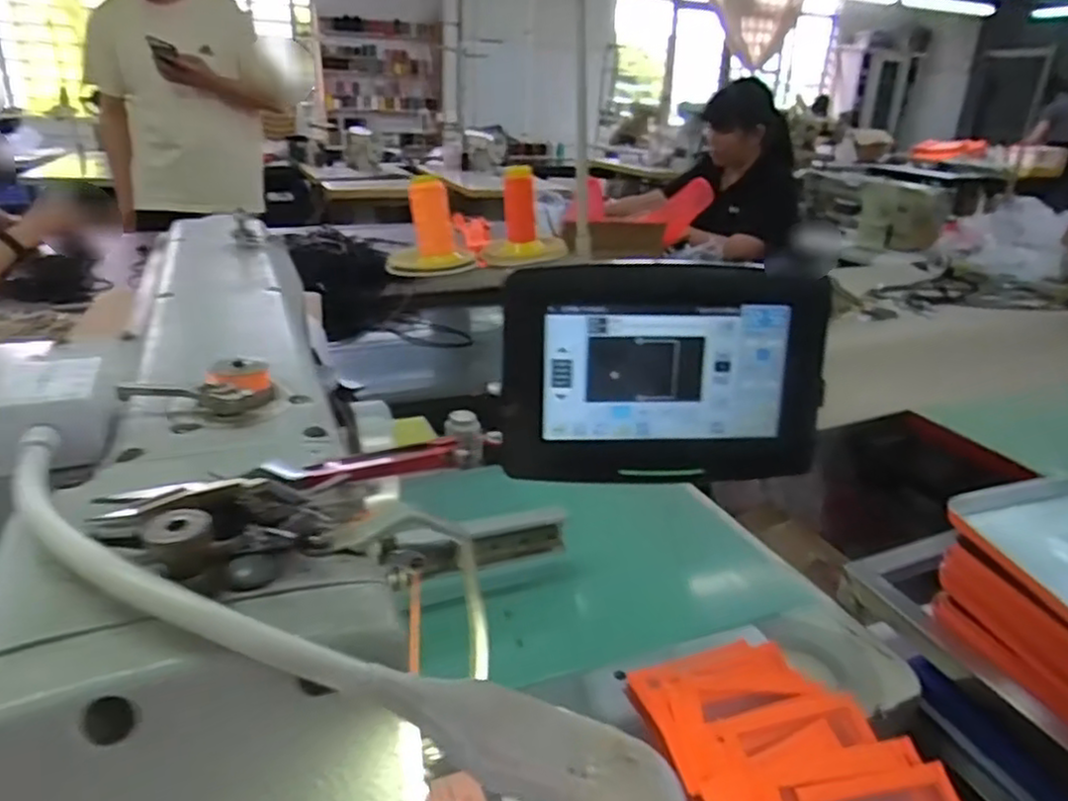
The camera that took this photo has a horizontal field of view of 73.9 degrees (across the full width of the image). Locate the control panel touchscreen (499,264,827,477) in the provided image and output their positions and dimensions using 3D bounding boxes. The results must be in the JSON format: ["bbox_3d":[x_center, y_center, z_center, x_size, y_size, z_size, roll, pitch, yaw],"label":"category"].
[{"bbox_3d":[0.084,-0.017,0.450,0.206,0.132,0.030,0,24,-6],"label":"control panel touchscreen"}]

